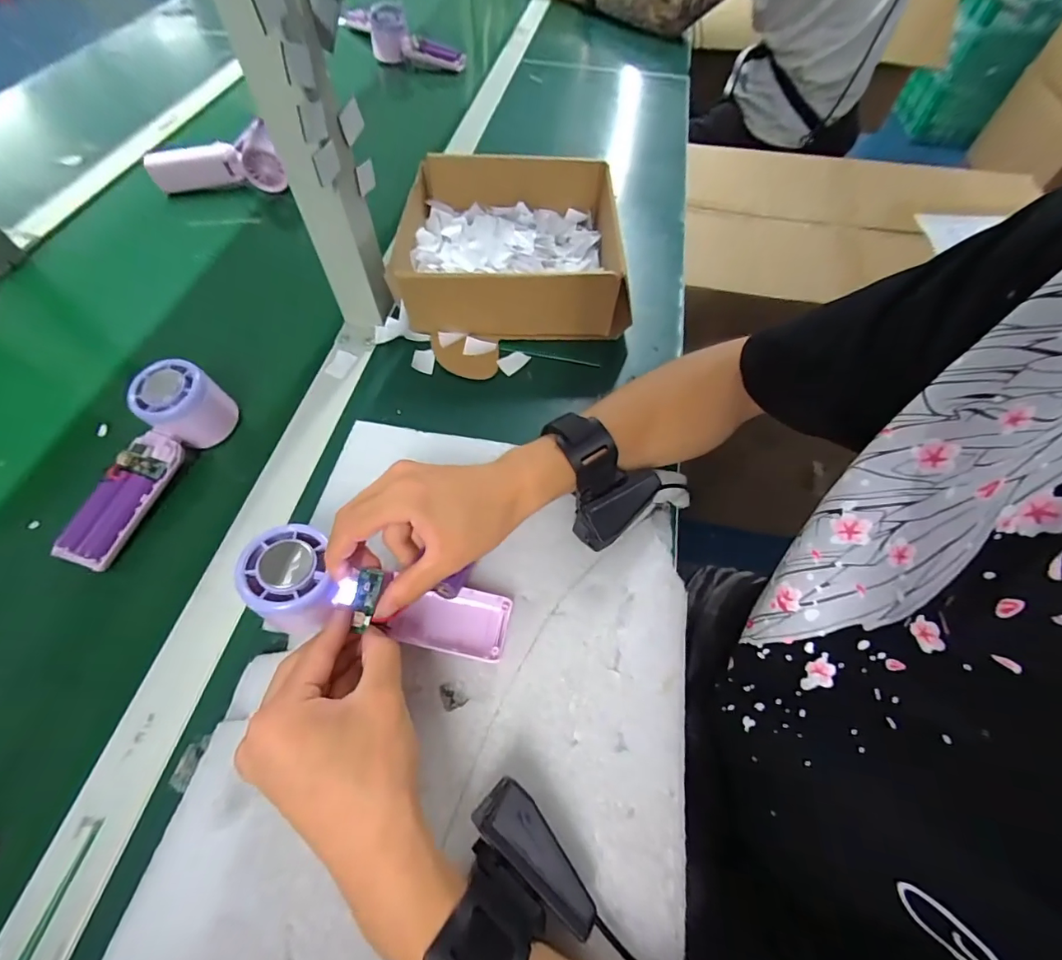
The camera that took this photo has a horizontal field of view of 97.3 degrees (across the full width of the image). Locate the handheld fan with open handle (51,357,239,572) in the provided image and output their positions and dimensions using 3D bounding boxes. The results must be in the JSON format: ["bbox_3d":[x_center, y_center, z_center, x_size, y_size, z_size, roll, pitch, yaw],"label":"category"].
[{"bbox_3d":[-0.304,-0.017,0.362,0.046,0.053,0.162,15,60,9],"label":"handheld fan with open handle"}]

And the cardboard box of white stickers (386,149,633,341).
[{"bbox_3d":[-0.019,-0.247,0.493,0.218,0.074,0.210,-1,59,0],"label":"cardboard box of white stickers"}]

